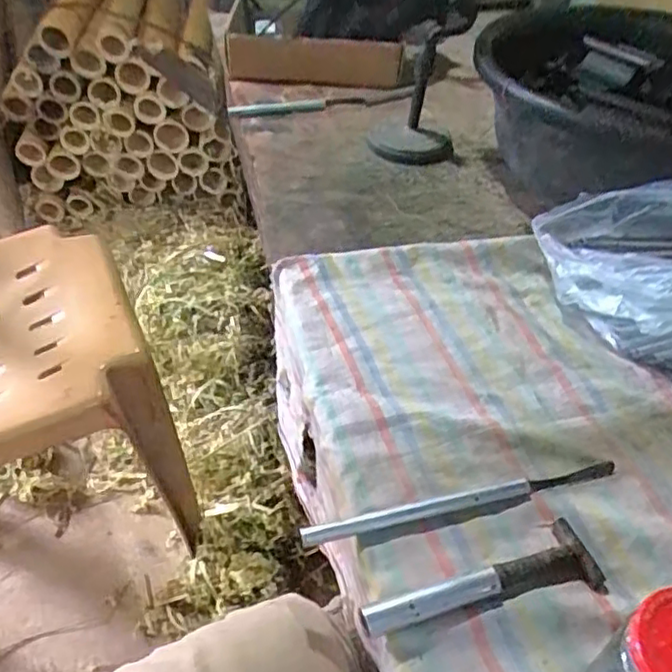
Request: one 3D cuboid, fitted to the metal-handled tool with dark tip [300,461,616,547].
[{"bbox_3d":[0.092,0.115,0.455,0.236,0.009,0.012,-8,44,-15],"label":"metal-handled tool with dark tip"}]

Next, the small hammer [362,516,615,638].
[{"bbox_3d":[0.091,0.154,0.410,0.158,0.014,0.046,-7,43,-14],"label":"small hammer"}]

